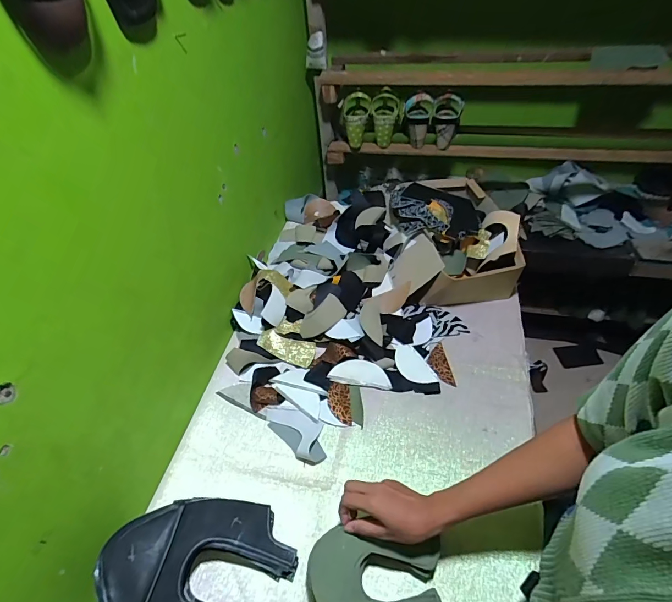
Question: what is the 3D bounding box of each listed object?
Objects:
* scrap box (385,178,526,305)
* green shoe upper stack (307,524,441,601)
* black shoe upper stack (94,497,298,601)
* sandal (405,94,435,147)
[{"bbox_3d":[0.264,-0.149,0.892,0.266,0.144,0.335,-13,47,-8],"label":"scrap box"},{"bbox_3d":[0.052,0.376,0.492,0.173,0.048,0.119,4,47,8],"label":"green shoe upper stack"},{"bbox_3d":[-0.172,0.354,0.486,0.221,0.102,0.197,-1,47,3],"label":"black shoe upper stack"},{"bbox_3d":[0.234,-0.525,1.085,0.081,0.129,0.149,5,47,9],"label":"sandal"}]

